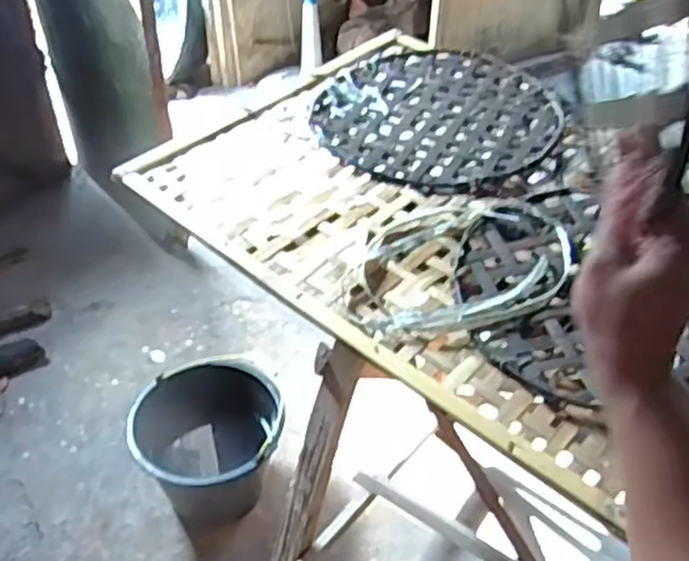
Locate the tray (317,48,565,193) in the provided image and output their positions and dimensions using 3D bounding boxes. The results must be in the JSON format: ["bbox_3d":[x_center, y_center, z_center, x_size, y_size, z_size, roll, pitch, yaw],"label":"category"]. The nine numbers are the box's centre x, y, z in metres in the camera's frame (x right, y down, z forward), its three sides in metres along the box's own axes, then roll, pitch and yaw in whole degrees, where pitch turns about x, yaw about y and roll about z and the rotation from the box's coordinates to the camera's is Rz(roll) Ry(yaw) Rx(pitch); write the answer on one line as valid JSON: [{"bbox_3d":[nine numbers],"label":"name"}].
[{"bbox_3d":[0.149,-0.270,1.187,0.376,0.023,0.389,1,41,-1],"label":"tray"}]

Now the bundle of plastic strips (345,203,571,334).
[{"bbox_3d":[0.145,-0.019,0.907,0.250,0.040,0.252,8,42,8],"label":"bundle of plastic strips"}]

